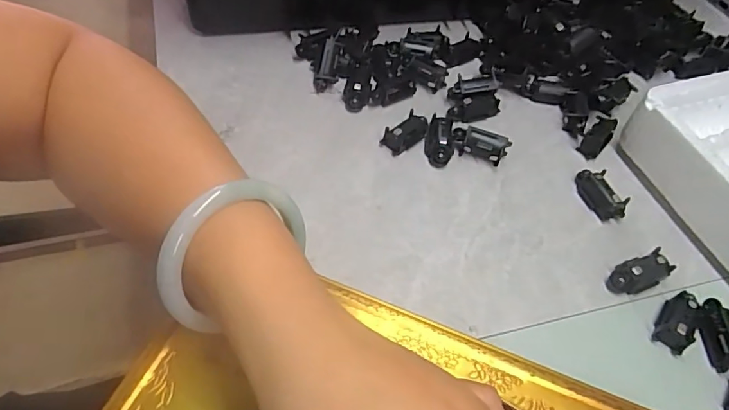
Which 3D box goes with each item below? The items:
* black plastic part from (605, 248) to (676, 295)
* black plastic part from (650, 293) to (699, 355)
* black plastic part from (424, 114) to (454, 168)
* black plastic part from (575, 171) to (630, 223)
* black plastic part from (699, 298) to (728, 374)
[{"bbox_3d":[0.150,0.037,0.279,0.035,0.014,0.016,-22,55,-4],"label":"black plastic part"},{"bbox_3d":[0.163,0.060,0.264,0.017,0.013,0.029,35,57,18],"label":"black plastic part"},{"bbox_3d":[0.048,-0.042,0.328,0.017,0.017,0.037,11,53,1],"label":"black plastic part"},{"bbox_3d":[0.143,-0.008,0.312,0.015,0.012,0.037,-14,57,-17],"label":"black plastic part"},{"bbox_3d":[0.182,0.066,0.260,0.019,0.014,0.032,8,53,-1],"label":"black plastic part"}]

